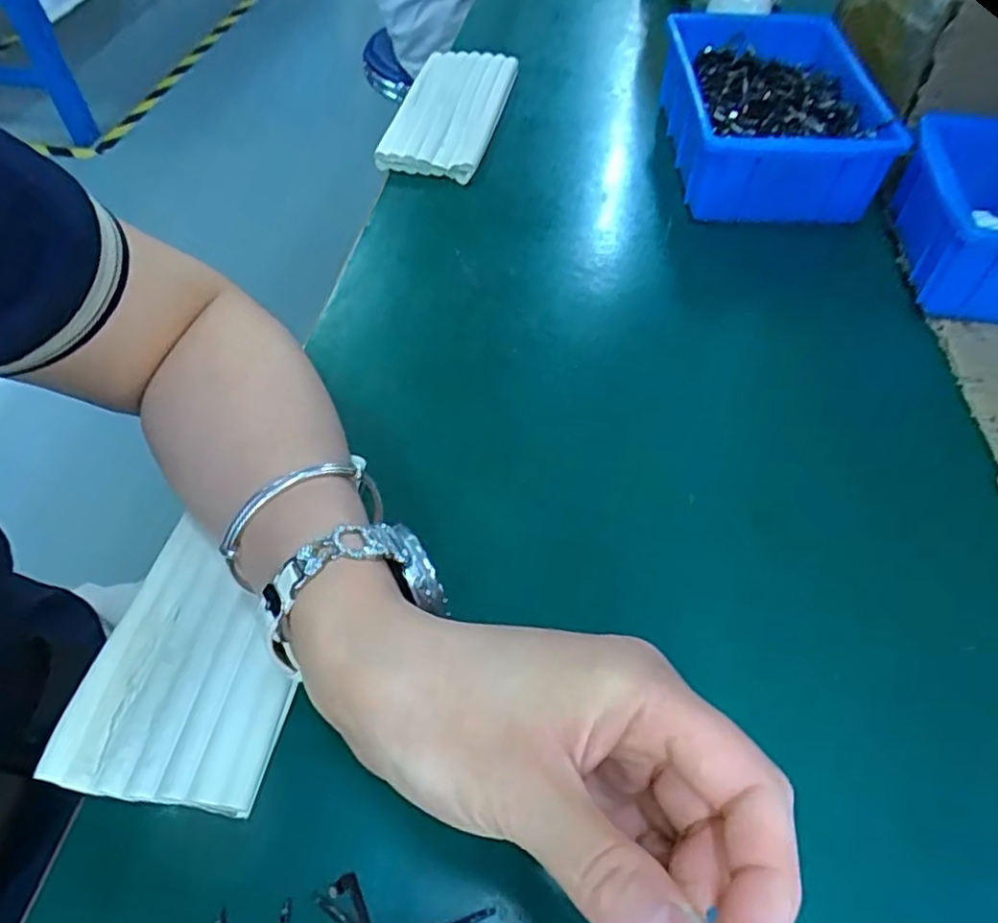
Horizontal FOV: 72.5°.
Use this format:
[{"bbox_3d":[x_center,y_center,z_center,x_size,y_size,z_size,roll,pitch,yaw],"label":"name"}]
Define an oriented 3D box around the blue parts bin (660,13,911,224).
[{"bbox_3d":[0.191,-0.251,0.493,0.135,0.060,0.193,3,54,2],"label":"blue parts bin"}]

